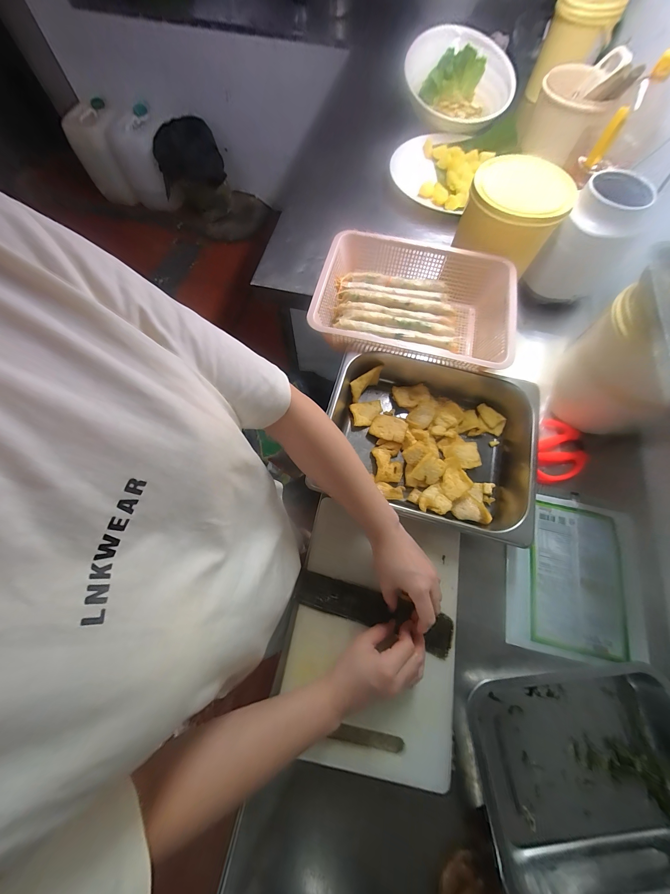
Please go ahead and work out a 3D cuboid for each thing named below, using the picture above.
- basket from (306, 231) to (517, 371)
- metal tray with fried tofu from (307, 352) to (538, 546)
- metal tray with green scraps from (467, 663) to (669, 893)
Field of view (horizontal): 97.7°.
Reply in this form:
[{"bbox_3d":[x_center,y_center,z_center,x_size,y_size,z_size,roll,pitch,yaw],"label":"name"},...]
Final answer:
[{"bbox_3d":[0.147,-0.255,0.566,0.331,0.115,0.254,13,70,3],"label":"basket"},{"bbox_3d":[0.156,-0.010,0.471,0.345,0.064,0.258,16,70,4],"label":"metal tray with fried tofu"},{"bbox_3d":[0.298,0.371,0.341,0.267,0.050,0.191,-2,70,-2],"label":"metal tray with green scraps"}]

